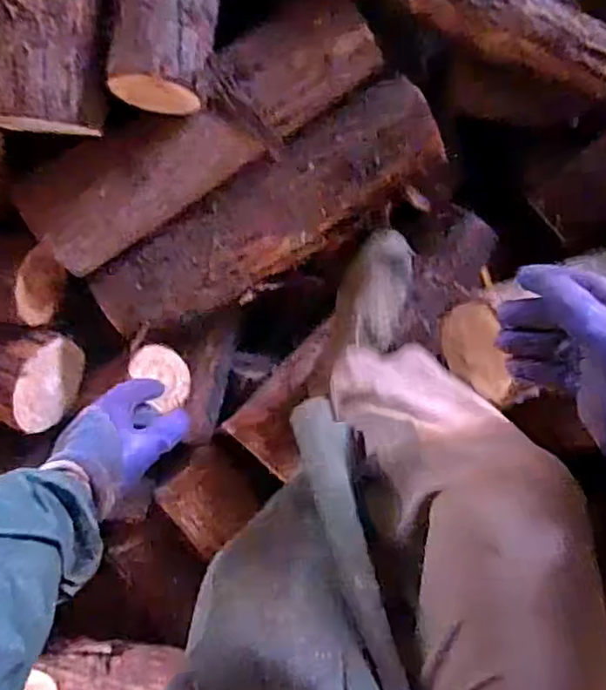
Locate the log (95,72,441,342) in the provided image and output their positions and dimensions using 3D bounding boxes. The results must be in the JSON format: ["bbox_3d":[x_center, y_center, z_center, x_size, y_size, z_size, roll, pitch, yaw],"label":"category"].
[{"bbox_3d":[-0.044,-0.169,0.852,0.497,0.093,0.133,-33,90,8],"label":"log"}]

